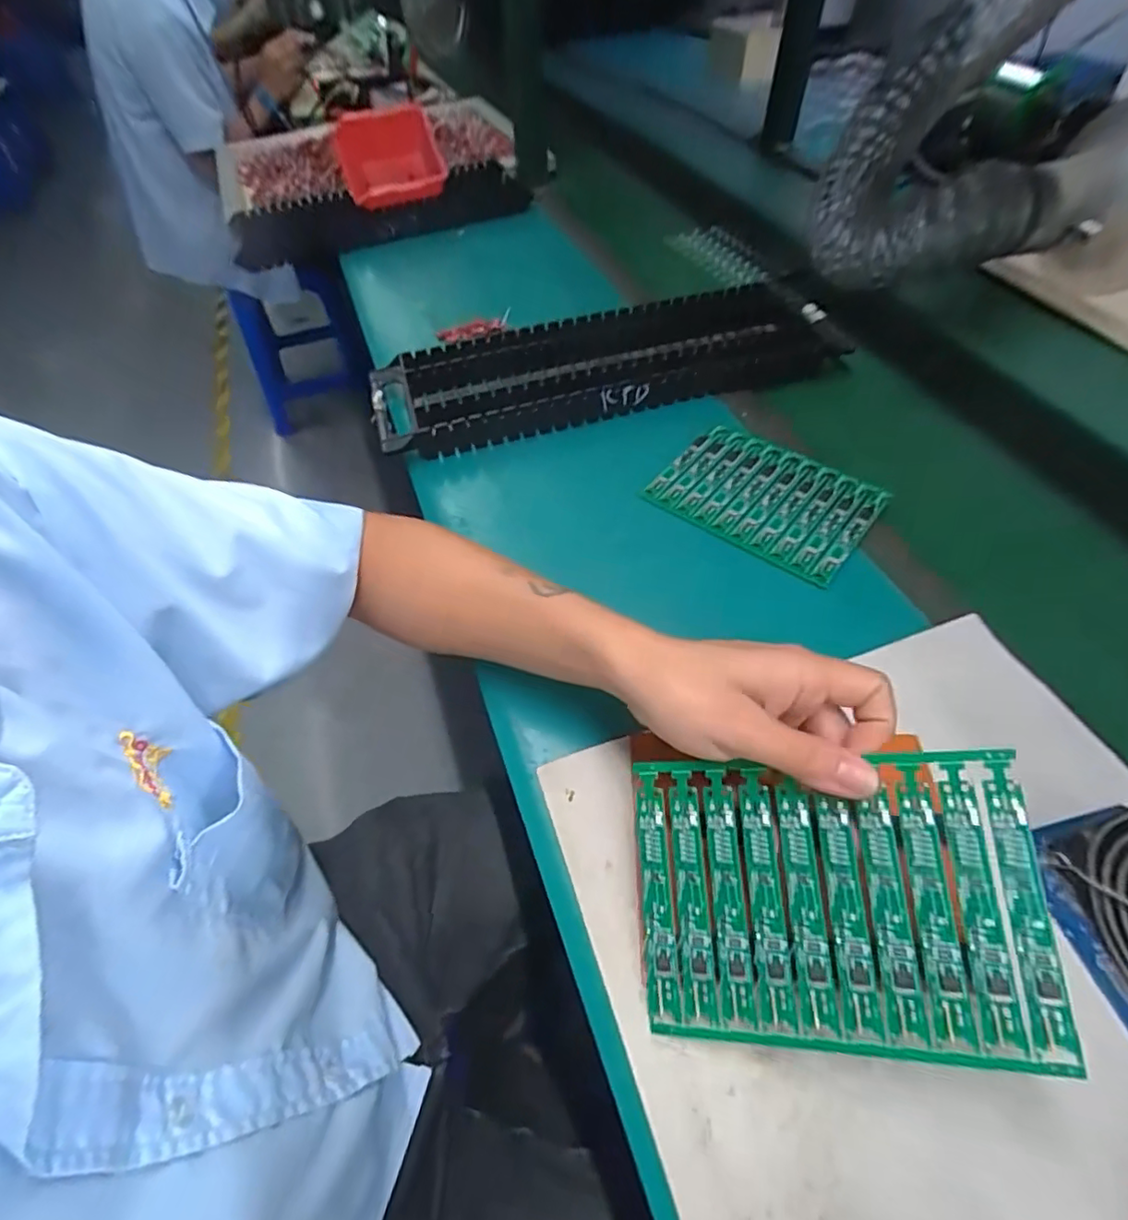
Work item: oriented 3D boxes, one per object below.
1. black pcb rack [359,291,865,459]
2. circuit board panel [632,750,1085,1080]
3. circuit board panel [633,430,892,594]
[{"bbox_3d":[0.047,-0.251,0.592,0.457,0.033,0.152,-13,53,-7],"label":"black pcb rack"},{"bbox_3d":[0.117,0.129,0.263,0.163,0.004,0.119,-7,75,18],"label":"circuit board panel"},{"bbox_3d":[0.165,-0.095,0.483,0.164,0.006,0.116,34,66,24],"label":"circuit board panel"}]

